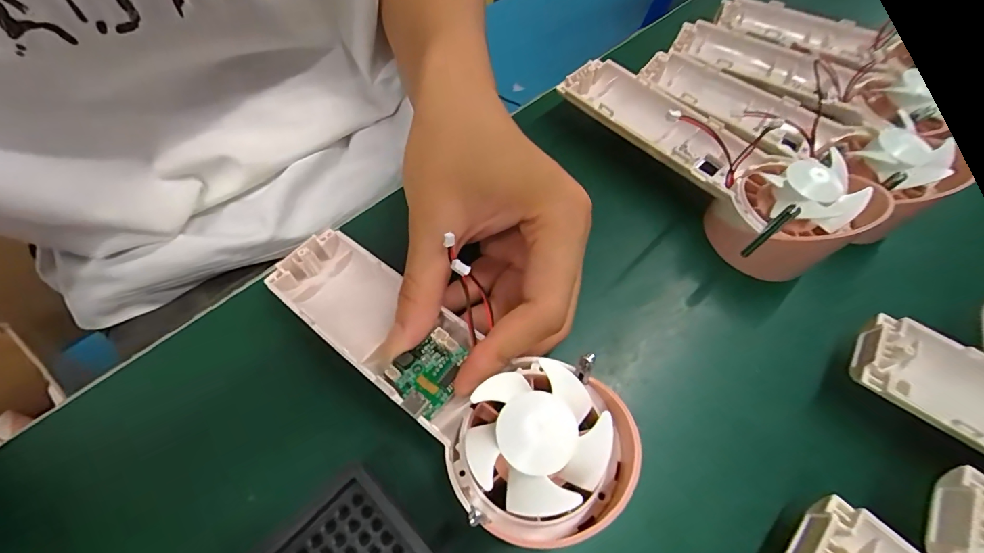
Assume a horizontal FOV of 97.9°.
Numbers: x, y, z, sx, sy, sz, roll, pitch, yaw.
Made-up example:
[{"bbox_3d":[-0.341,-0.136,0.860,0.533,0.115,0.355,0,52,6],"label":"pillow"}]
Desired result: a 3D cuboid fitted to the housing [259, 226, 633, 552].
[{"bbox_3d":[-0.025,0.030,0.175,0.173,0.037,0.060,32,64,29],"label":"housing"}]

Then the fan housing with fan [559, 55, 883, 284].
[{"bbox_3d":[0.119,-0.074,0.247,0.066,0.044,0.178,-37,69,-20],"label":"fan housing with fan"}]

